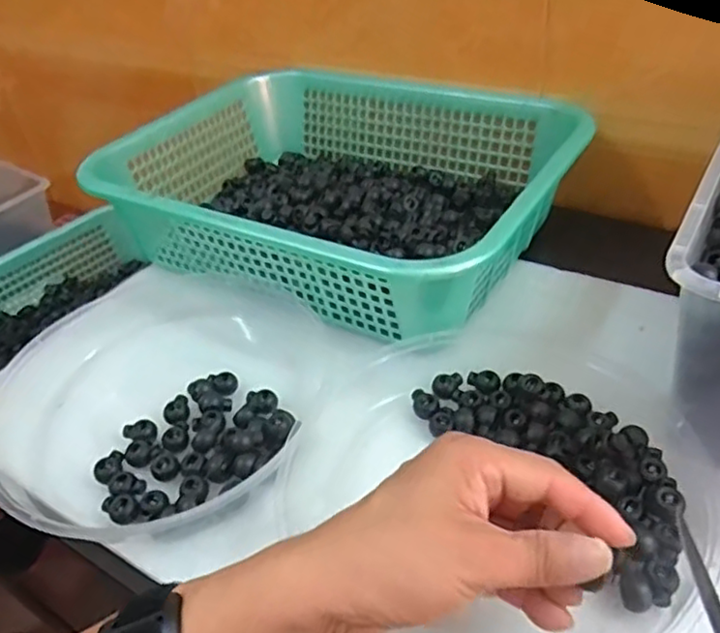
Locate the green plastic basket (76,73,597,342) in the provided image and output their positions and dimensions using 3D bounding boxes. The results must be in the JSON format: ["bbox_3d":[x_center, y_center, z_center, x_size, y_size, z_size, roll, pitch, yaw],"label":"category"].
[{"bbox_3d":[-0.014,-0.119,0.604,0.382,0.097,0.281,17,46,26],"label":"green plastic basket"}]

